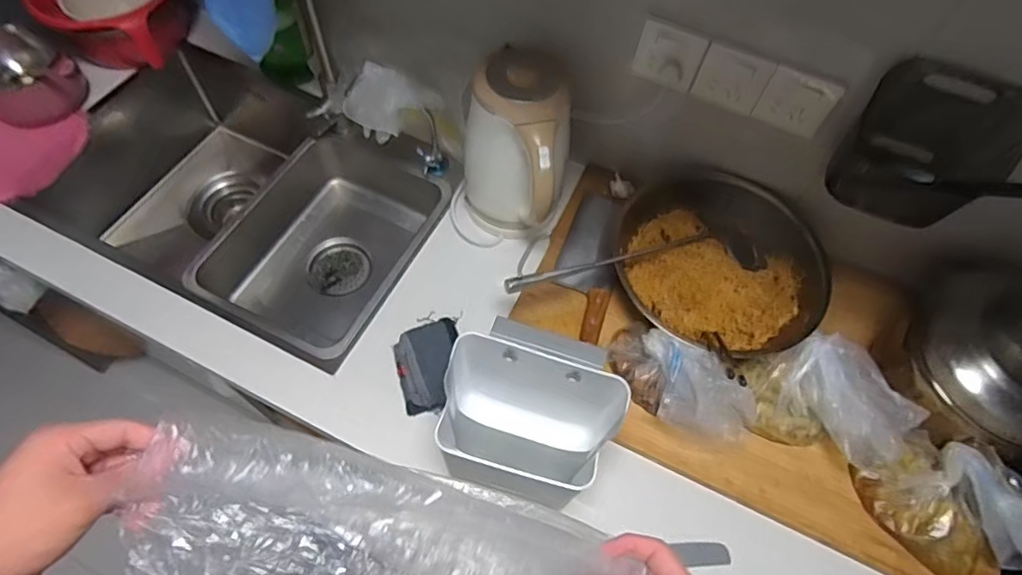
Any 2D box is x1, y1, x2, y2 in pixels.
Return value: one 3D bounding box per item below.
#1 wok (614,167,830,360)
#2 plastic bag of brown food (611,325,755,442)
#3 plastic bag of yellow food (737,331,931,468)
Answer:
[{"bbox_3d":[0.309,-0.048,0.831,0.274,0.086,0.286,2,61,-3],"label":"wok"},{"bbox_3d":[0.211,0.128,0.725,0.094,0.106,0.204,-36,69,-21],"label":"plastic bag of brown food"},{"bbox_3d":[0.404,0.157,0.717,0.153,0.115,0.174,-19,64,-14],"label":"plastic bag of yellow food"}]

